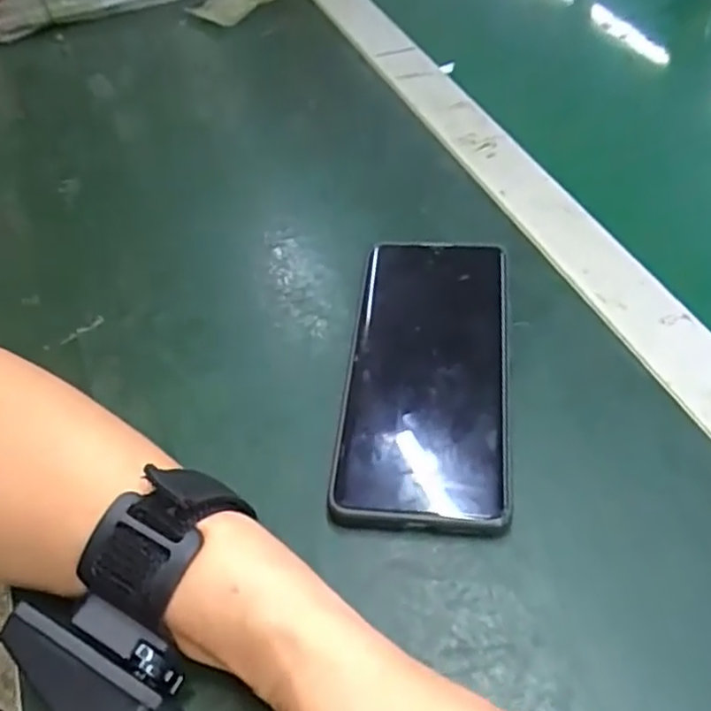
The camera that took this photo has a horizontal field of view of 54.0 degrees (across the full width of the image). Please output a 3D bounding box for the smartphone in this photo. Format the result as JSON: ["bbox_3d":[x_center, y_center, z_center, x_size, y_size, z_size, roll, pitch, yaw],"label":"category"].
[{"bbox_3d":[0.035,0.006,0.334,0.075,0.013,0.160,2,51,8],"label":"smartphone"}]

